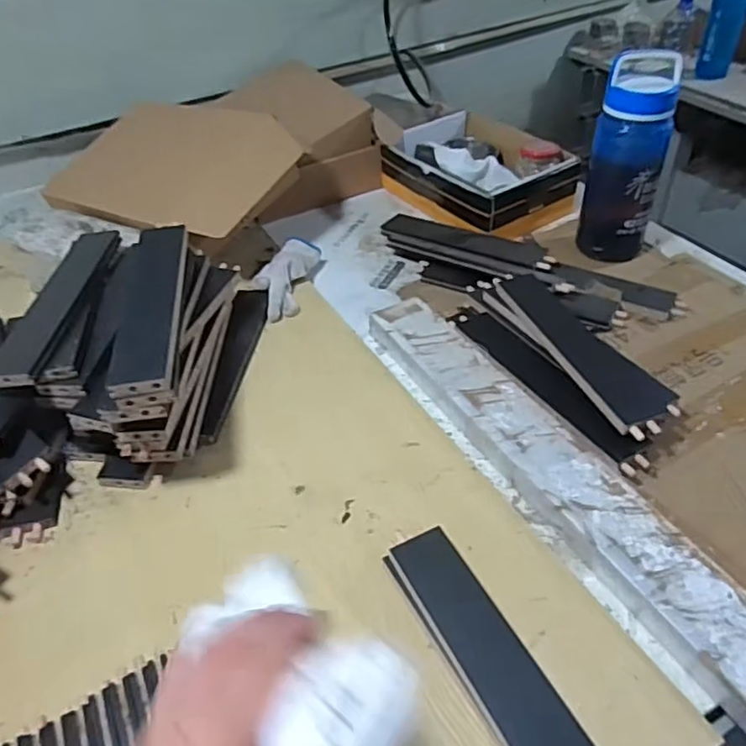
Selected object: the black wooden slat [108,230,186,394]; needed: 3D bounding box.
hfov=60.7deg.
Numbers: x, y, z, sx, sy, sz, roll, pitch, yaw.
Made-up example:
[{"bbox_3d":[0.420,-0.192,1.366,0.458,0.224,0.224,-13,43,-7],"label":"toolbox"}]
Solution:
[{"bbox_3d":[-0.238,-0.080,0.688,0.061,0.020,0.284,-8,44,-5],"label":"black wooden slat"}]

